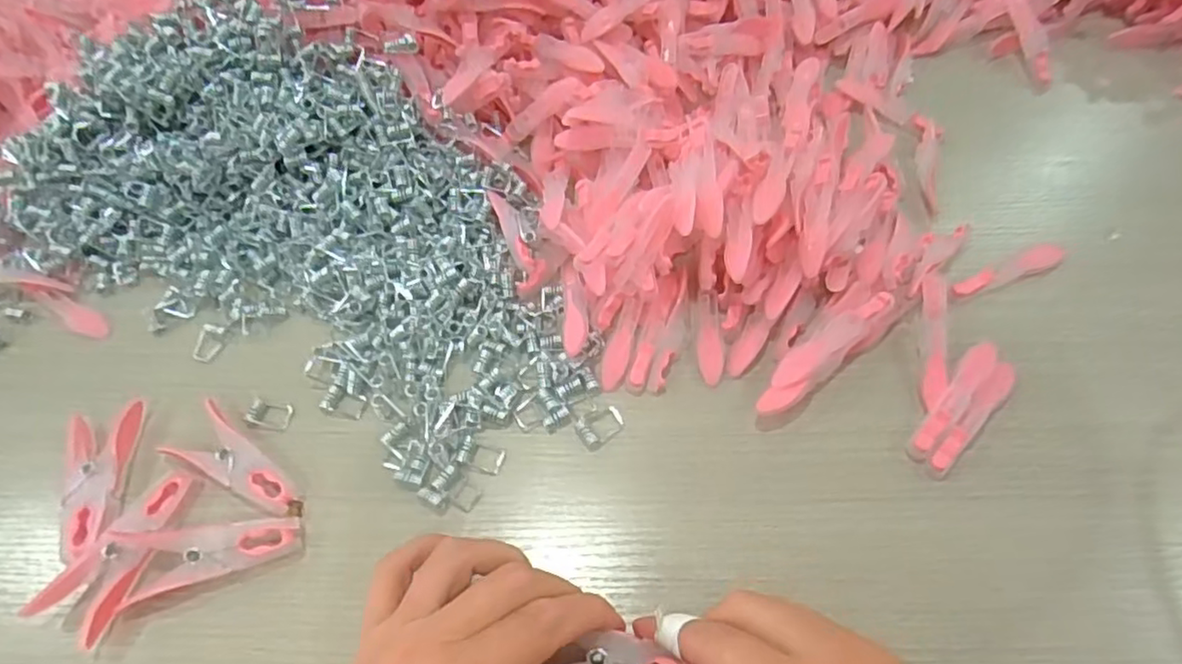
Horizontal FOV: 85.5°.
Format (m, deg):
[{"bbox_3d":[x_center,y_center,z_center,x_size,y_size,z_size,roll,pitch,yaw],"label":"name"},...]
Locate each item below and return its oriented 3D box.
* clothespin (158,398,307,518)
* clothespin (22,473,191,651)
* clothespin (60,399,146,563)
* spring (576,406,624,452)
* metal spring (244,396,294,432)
[{"bbox_3d":[-0.174,0.066,0.318,0.076,0.016,0.029,26,62,20],"label":"clothespin"},{"bbox_3d":[-0.217,0.100,0.295,0.031,0.015,0.075,14,58,13],"label":"clothespin"},{"bbox_3d":[-0.241,0.073,0.317,0.031,0.016,0.077,-16,56,-6],"label":"clothespin"},{"bbox_3d":[0.005,0.047,0.326,0.024,0.004,0.018,-30,59,-16],"label":"spring"},{"bbox_3d":[-0.170,0.043,0.339,0.023,0.005,0.017,3,56,6],"label":"metal spring"}]

